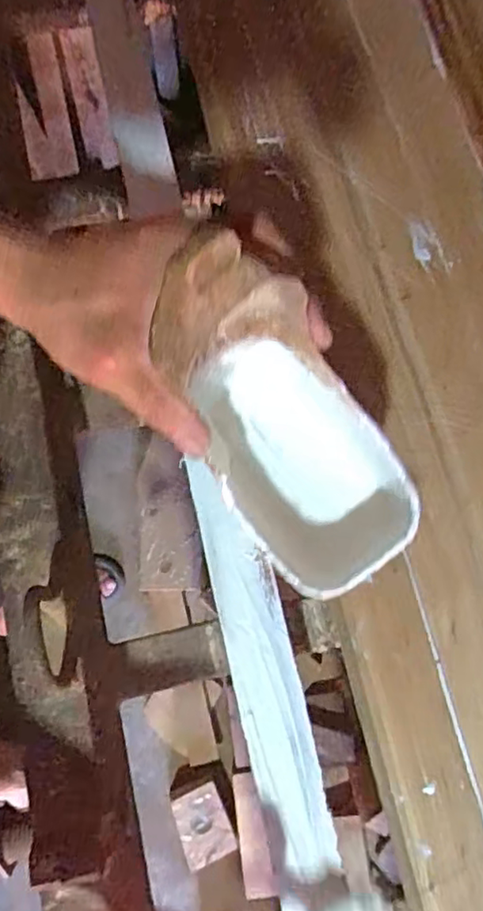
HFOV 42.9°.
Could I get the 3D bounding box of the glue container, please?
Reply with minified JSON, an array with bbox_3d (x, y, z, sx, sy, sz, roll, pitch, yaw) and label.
[{"bbox_3d":[0.025,-0.013,0.341,0.092,0.228,0.172,-38,78,-11],"label":"glue container"}]

